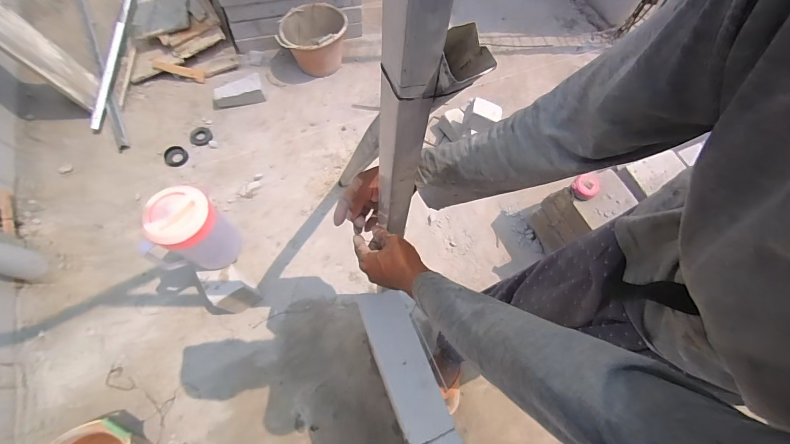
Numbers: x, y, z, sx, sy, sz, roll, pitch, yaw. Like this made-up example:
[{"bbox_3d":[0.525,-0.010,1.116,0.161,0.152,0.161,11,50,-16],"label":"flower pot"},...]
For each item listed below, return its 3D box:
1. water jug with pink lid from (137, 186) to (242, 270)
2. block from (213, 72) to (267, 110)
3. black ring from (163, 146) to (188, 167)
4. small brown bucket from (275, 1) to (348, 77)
[{"bbox_3d":[-0.541,0.045,0.926,0.171,0.291,0.160,-8,67,-7],"label":"water jug with pink lid"},{"bbox_3d":[-0.708,-0.583,1.521,0.228,0.085,0.101,-12,67,-8],"label":"block"},{"bbox_3d":[-0.916,-0.276,1.413,0.087,0.020,0.107,-36,72,-17],"label":"black ring"},{"bbox_3d":[-0.367,-0.832,1.579,0.294,0.210,0.261,-12,67,-7],"label":"small brown bucket"}]

